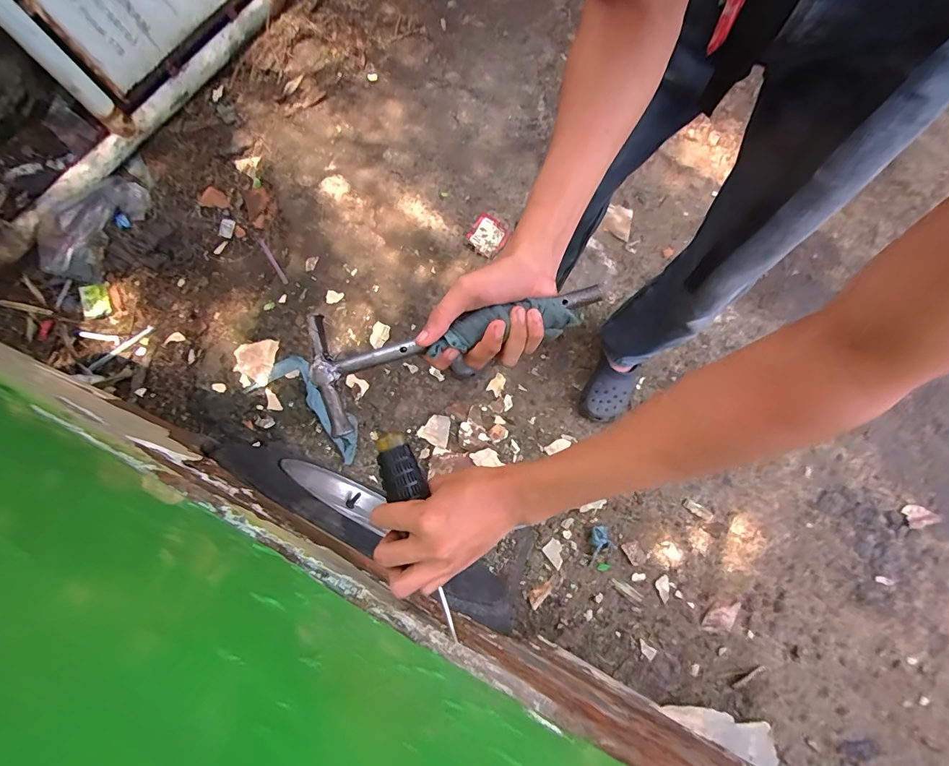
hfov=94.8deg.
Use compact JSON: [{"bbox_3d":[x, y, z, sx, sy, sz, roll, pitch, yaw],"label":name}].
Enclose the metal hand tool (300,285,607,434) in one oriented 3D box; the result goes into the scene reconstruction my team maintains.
[{"bbox_3d":[-0.016,-0.044,0.370,0.245,0.031,0.090,-21,76,-3],"label":"metal hand tool"}]

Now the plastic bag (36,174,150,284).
[{"bbox_3d":[-0.967,-0.400,1.103,0.122,0.089,0.298,21,75,8],"label":"plastic bag"}]

